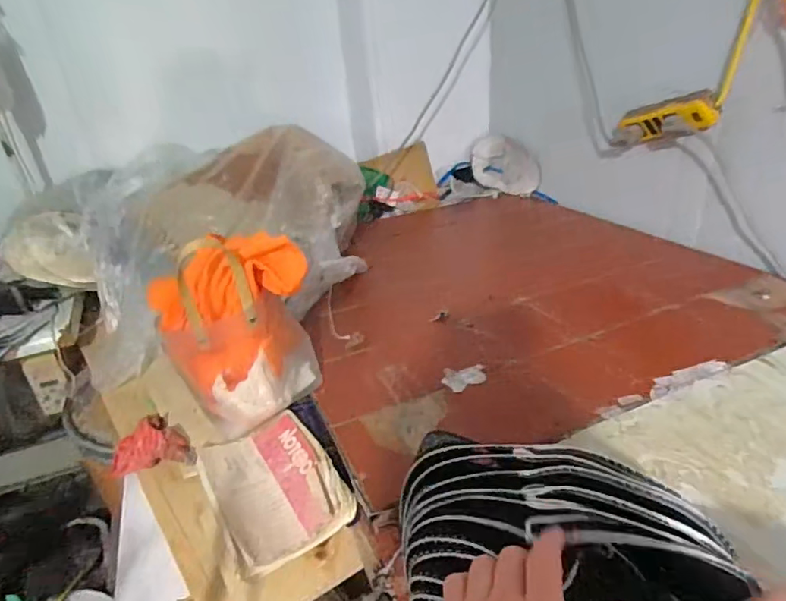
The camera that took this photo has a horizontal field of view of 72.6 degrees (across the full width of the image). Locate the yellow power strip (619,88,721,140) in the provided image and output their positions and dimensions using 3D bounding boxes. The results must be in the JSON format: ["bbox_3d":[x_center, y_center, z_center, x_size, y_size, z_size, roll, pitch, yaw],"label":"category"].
[{"bbox_3d":[0.506,-0.340,0.997,0.033,0.067,0.180,-21,18,-25],"label":"yellow power strip"}]

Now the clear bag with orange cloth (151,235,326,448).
[{"bbox_3d":[-0.195,0.038,0.684,0.179,0.246,0.139,-18,33,-21],"label":"clear bag with orange cloth"}]

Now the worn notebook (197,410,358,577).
[{"bbox_3d":[-0.141,0.212,0.630,0.132,0.024,0.197,-21,34,-25],"label":"worn notebook"}]

